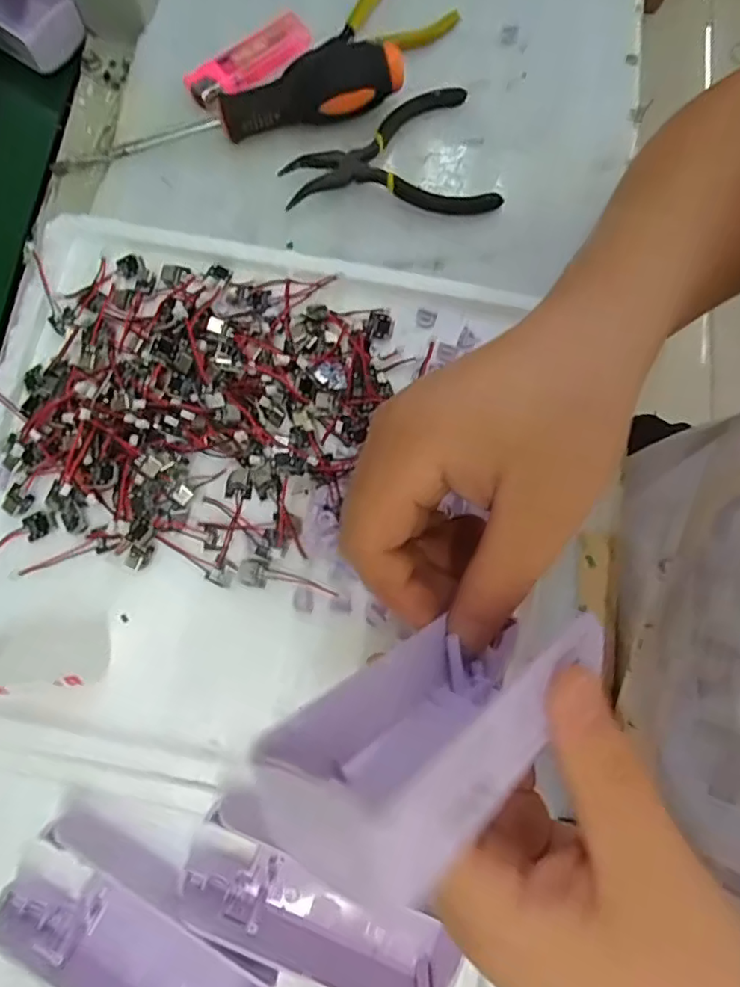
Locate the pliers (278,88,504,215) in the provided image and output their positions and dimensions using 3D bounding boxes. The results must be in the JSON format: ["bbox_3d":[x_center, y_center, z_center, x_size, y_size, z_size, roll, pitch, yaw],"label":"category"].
[{"bbox_3d":[0.009,-0.189,0.323,0.115,0.015,0.078,-12,78,-3],"label":"pliers"}]

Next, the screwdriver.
[{"bbox_3d":[-0.078,-0.210,0.317,0.194,0.028,0.039,-18,78,-4],"label":"screwdriver"}]

